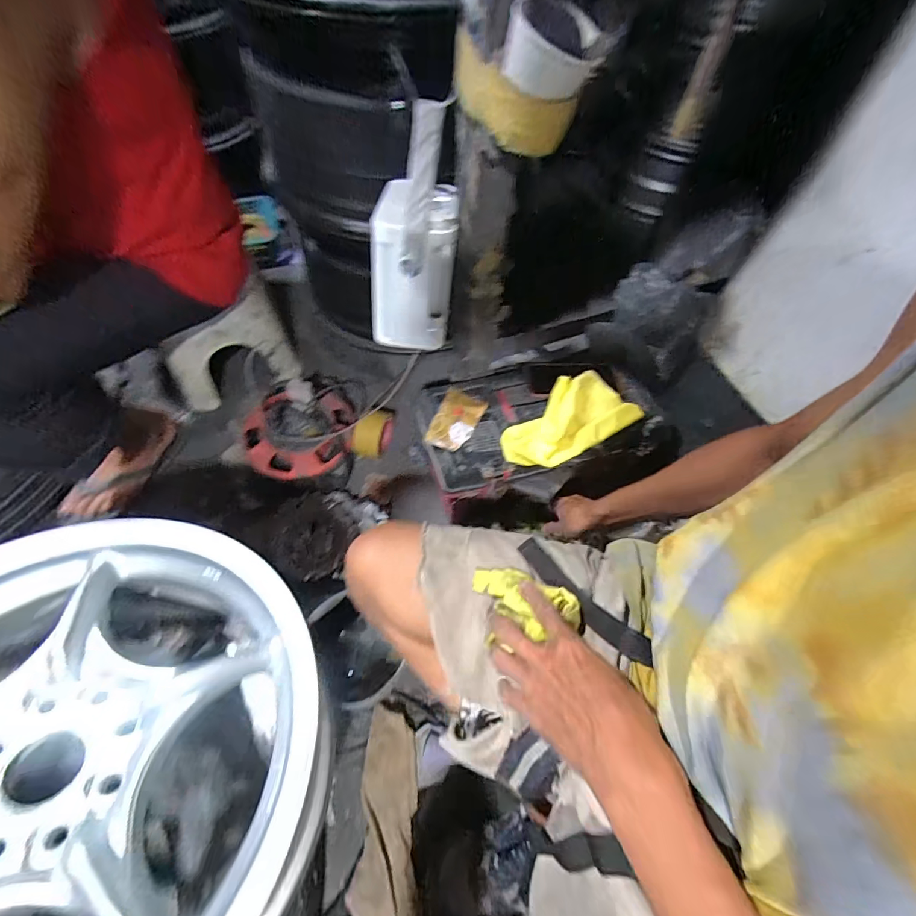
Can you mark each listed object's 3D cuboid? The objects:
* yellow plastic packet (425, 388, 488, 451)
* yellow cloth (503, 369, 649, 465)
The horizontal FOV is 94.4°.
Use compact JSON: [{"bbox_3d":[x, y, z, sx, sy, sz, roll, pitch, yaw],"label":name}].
[{"bbox_3d":[-0.002,-0.061,0.693,0.068,0.018,0.121,19,59,8],"label":"yellow plastic packet"},{"bbox_3d":[0.177,-0.065,0.693,0.248,0.041,0.121,-27,64,-19],"label":"yellow cloth"}]

